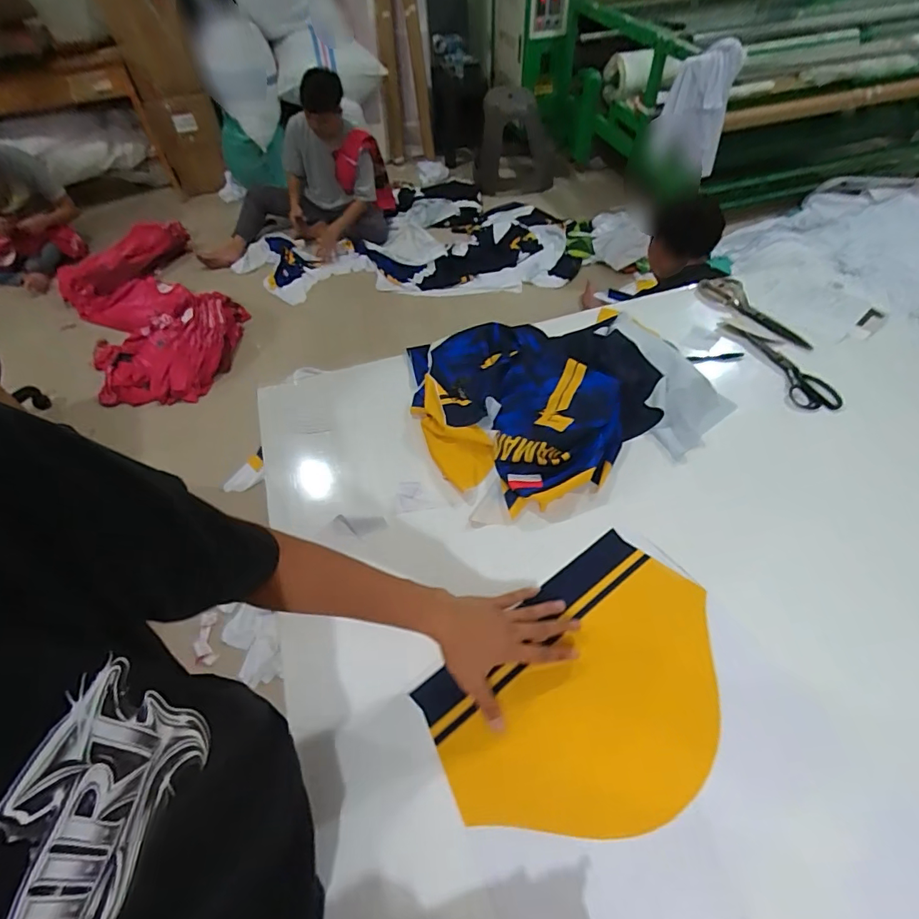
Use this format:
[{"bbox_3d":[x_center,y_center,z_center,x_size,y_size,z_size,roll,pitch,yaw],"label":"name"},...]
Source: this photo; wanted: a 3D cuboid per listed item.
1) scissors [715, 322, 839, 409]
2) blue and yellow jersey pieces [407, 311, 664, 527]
[{"bbox_3d":[0.575,-0.177,0.872,0.077,0.018,0.242,-14,53,-8],"label":"scissors"},{"bbox_3d":[0.136,-0.113,0.824,0.410,0.052,0.407,-12,53,-6],"label":"blue and yellow jersey pieces"}]

